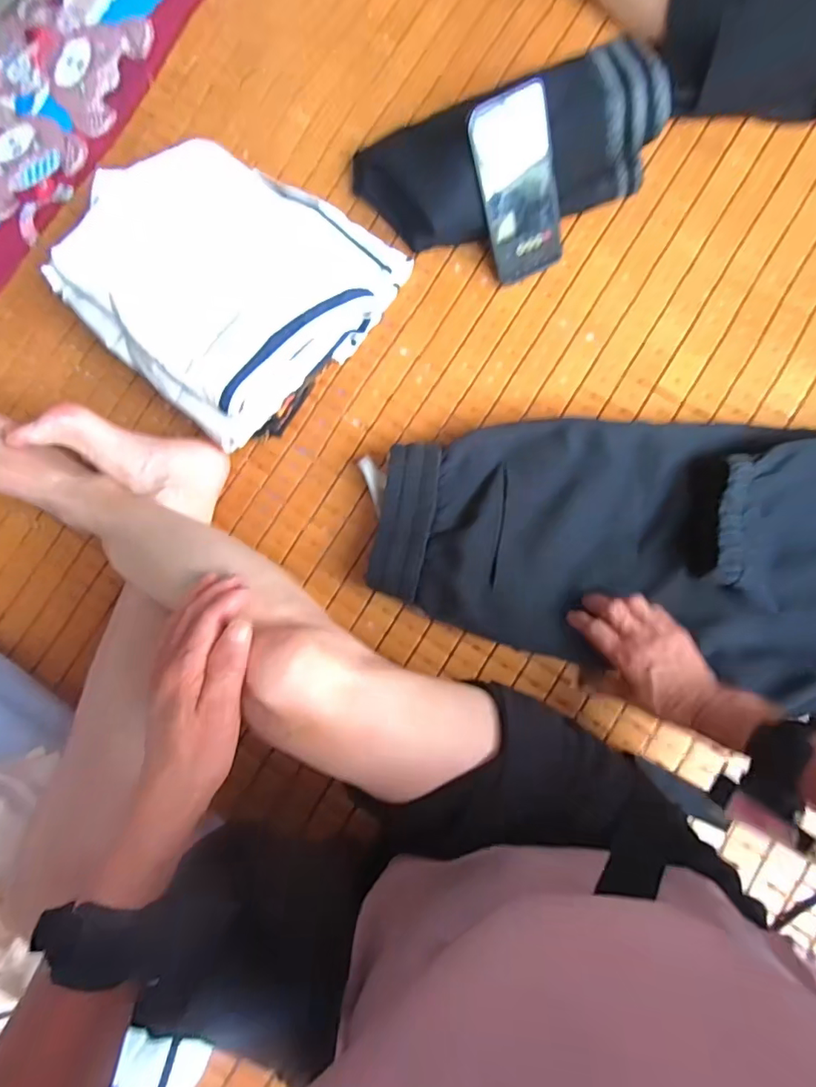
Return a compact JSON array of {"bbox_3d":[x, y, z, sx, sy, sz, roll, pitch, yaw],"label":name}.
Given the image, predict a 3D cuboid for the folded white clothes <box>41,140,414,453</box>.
[{"bbox_3d":[-0.193,-0.297,0.569,0.293,0.107,0.301,39,87,8],"label":"folded white clothes"}]

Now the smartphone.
[{"bbox_3d":[0.117,-0.369,0.541,0.083,0.163,0.010,-26,39,-1],"label":"smartphone"}]

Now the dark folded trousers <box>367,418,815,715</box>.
[{"bbox_3d":[0.286,0.012,0.514,0.629,0.059,0.262,5,83,3],"label":"dark folded trousers"}]

